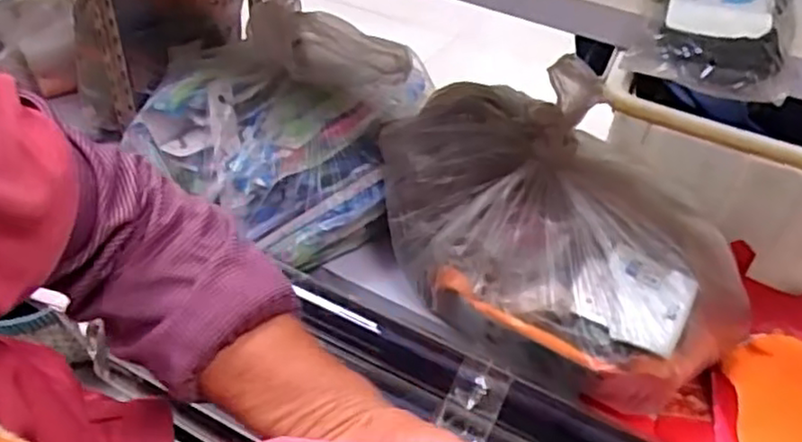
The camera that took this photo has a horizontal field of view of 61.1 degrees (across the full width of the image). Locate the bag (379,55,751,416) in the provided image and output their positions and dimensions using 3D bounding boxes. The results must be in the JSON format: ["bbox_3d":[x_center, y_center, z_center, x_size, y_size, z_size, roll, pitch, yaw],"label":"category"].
[{"bbox_3d":[0.176,0.000,0.778,0.261,0.214,0.416,-28,51,-32],"label":"bag"}]

